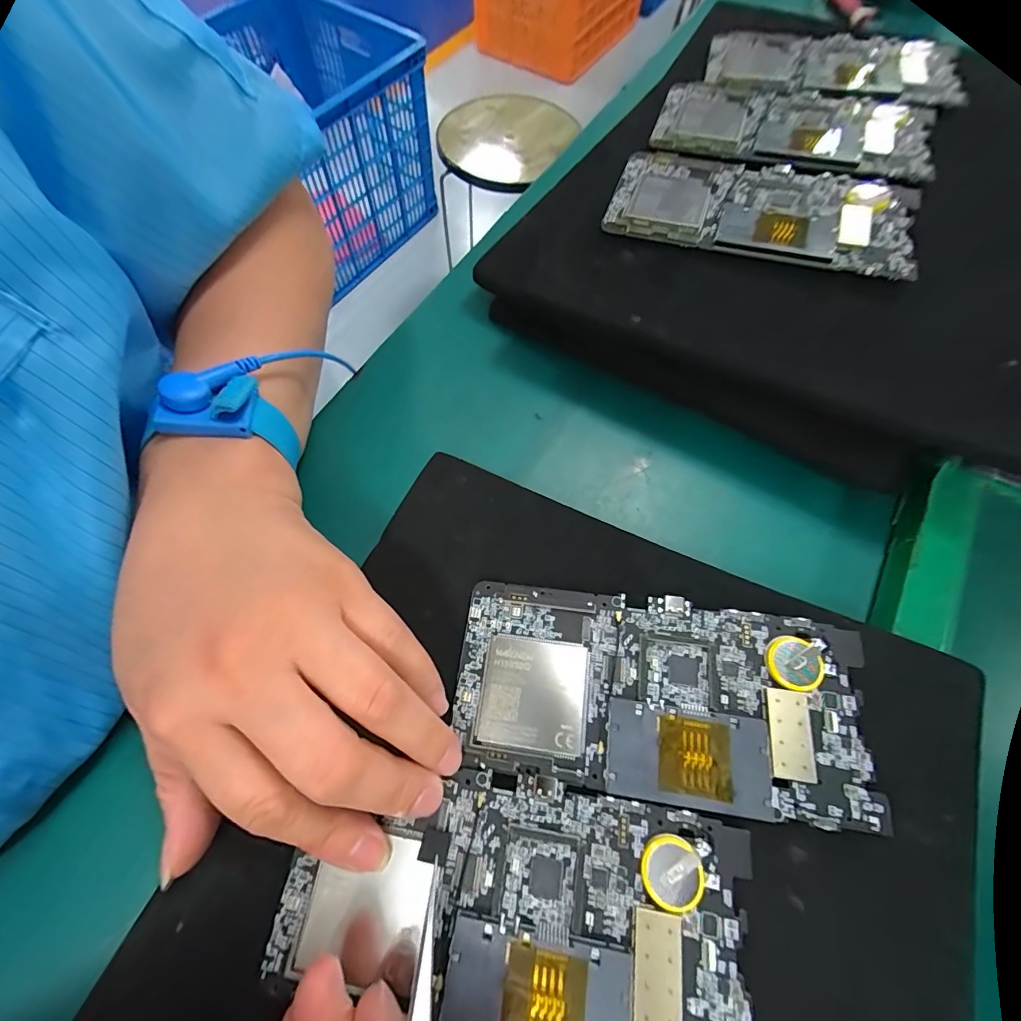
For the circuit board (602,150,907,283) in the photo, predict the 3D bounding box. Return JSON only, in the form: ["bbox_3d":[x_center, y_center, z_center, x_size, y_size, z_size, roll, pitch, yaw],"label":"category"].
[{"bbox_3d":[0.132,-0.164,0.239,0.149,0.013,0.068,20,66,12],"label":"circuit board"}]

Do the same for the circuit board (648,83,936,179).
[{"bbox_3d":[0.165,-0.232,0.263,0.150,0.014,0.079,18,68,5],"label":"circuit board"}]

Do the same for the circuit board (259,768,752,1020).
[{"bbox_3d":[0.000,0.134,0.150,0.151,0.011,0.072,7,64,6],"label":"circuit board"}]

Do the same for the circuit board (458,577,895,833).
[{"bbox_3d":[0.055,0.072,0.173,0.151,0.008,0.074,7,68,1],"label":"circuit board"}]

